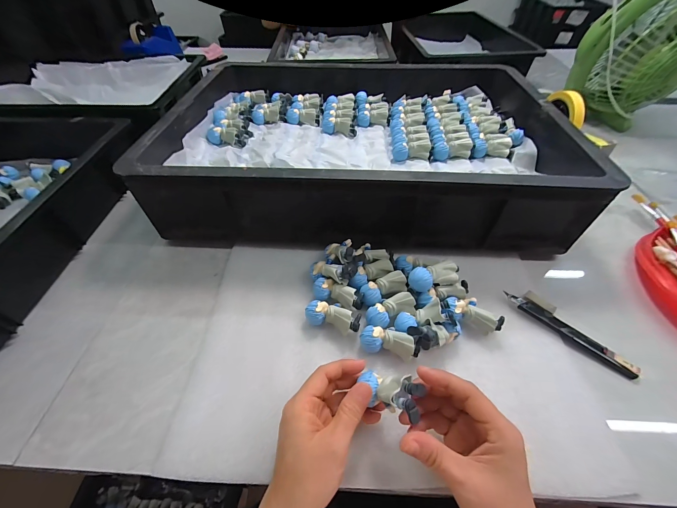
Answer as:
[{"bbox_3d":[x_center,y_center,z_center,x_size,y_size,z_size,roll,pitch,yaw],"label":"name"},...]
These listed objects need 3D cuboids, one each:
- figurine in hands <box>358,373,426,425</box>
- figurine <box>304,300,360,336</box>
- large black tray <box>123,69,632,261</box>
[{"bbox_3d":[0.042,0.113,0.235,0.056,0.017,0.024,-10,33,49],"label":"figurine in hands"},{"bbox_3d":[-0.006,0.072,0.326,0.061,0.033,0.031,14,51,12],"label":"figurine"},{"bbox_3d":[0.041,-0.193,0.493,0.568,0.126,0.398,2,49,2],"label":"large black tray"}]

